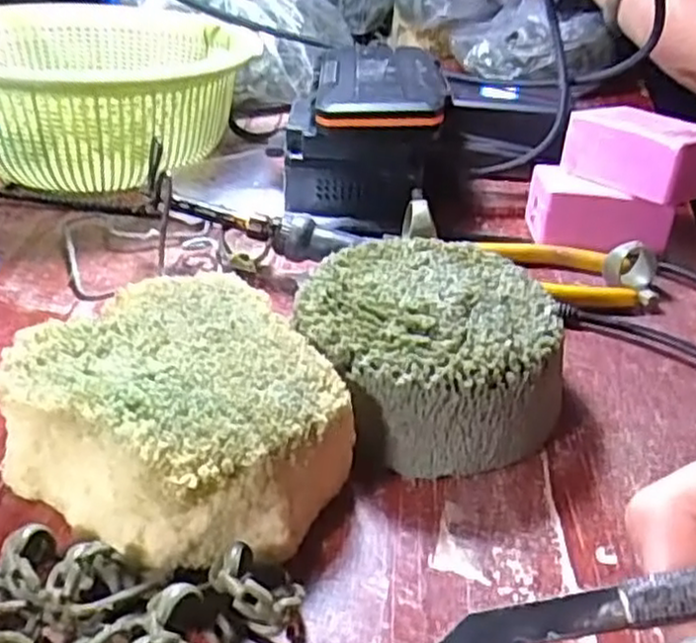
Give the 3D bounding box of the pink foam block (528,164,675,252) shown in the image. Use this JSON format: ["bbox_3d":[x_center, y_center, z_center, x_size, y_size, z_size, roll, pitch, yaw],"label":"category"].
[{"bbox_3d":[0.136,-0.059,0.405,0.068,0.037,0.043,6,34,5],"label":"pink foam block"}]

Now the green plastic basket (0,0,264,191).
[{"bbox_3d":[-0.151,-0.134,0.452,0.168,0.087,0.187,9,35,8],"label":"green plastic basket"}]

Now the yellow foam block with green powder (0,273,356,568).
[{"bbox_3d":[-0.055,0.033,0.257,0.110,0.043,0.094,21,38,25],"label":"yellow foam block with green powder"}]

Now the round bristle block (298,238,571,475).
[{"bbox_3d":[0.031,0.011,0.290,0.094,0.046,0.092,2,34,-1],"label":"round bristle block"}]

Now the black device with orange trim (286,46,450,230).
[{"bbox_3d":[0.009,-0.111,0.435,0.083,0.074,0.098,5,34,2],"label":"black device with orange trim"}]

